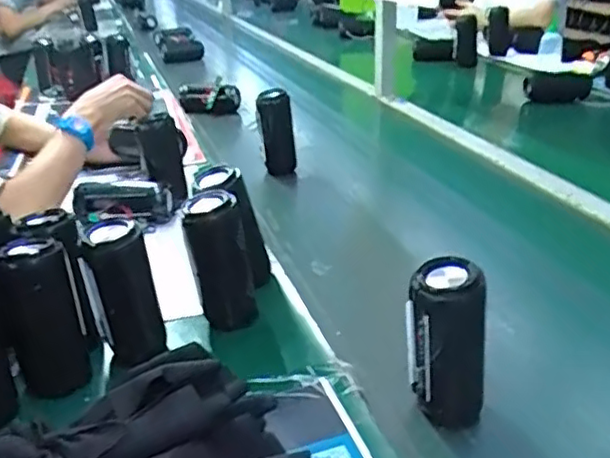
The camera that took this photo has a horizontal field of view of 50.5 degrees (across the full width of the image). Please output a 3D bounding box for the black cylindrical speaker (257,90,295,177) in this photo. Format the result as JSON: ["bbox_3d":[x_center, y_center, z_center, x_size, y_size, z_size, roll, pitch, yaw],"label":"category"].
[{"bbox_3d":[-0.045,-0.148,1.062,0.051,0.158,0.040,-5,26,-4],"label":"black cylindrical speaker"}]

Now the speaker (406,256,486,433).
[{"bbox_3d":[0.125,0.106,0.571,0.051,0.159,0.053,-2,26,1],"label":"speaker"}]

